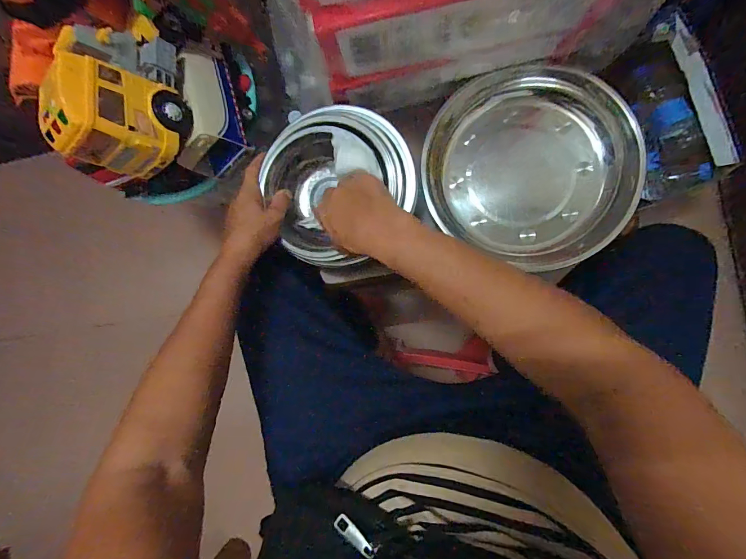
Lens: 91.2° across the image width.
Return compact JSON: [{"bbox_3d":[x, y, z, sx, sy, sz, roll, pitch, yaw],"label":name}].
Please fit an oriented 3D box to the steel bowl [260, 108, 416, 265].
[{"bbox_3d":[-0.043,-0.116,0.439,0.186,0.061,0.167,-41,83,5],"label":"steel bowl"}]

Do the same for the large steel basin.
[{"bbox_3d":[0.207,-0.148,0.490,0.268,0.071,0.237,26,92,8],"label":"large steel basin"}]

